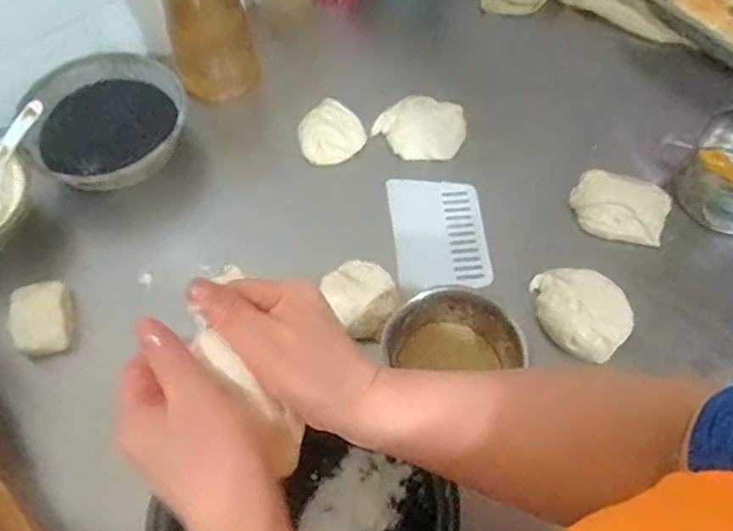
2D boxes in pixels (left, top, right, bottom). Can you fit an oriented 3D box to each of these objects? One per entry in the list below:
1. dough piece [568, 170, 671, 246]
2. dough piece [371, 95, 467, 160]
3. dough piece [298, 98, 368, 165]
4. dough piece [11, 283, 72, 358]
[{"bbox_3d":[0.286,-0.066,0.692,0.107,0.034,0.075,9,61,6],"label":"dough piece"},{"bbox_3d":[0.065,-0.166,0.741,0.107,0.029,0.069,9,61,6],"label":"dough piece"},{"bbox_3d":[-0.044,-0.158,0.734,0.072,0.023,0.078,0,61,1],"label":"dough piece"},{"bbox_3d":[-0.328,0.054,0.620,0.049,0.025,0.073,-13,62,-7],"label":"dough piece"}]

